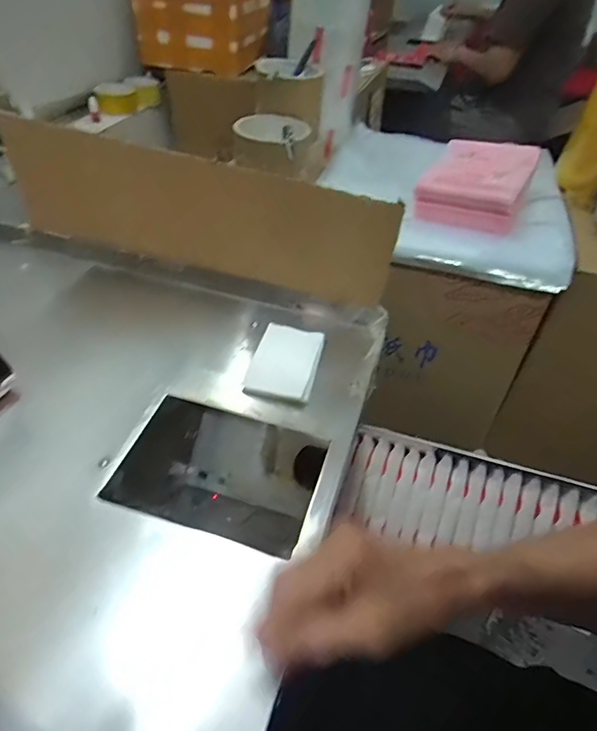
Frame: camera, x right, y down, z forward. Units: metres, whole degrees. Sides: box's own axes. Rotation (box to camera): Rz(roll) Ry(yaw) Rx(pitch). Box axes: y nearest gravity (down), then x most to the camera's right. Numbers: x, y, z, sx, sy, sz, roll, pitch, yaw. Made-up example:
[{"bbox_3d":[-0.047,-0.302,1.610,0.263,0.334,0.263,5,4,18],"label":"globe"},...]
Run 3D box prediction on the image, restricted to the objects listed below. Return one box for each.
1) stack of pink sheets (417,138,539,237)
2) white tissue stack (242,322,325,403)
[{"bbox_3d":[0.248,-0.253,0.658,0.129,0.057,0.178,23,48,18],"label":"stack of pink sheets"},{"bbox_3d":[-0.013,-0.003,0.519,0.069,0.022,0.097,13,46,9],"label":"white tissue stack"}]

